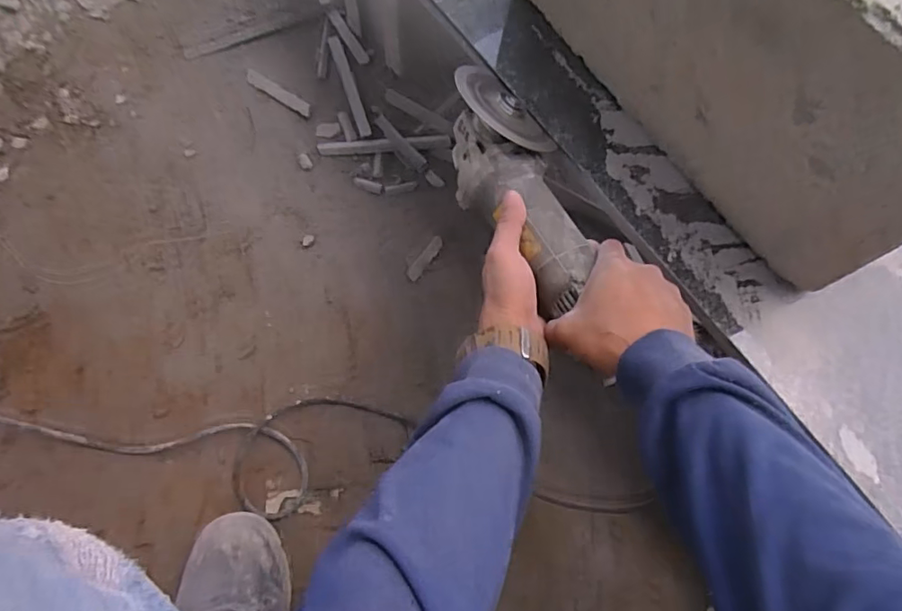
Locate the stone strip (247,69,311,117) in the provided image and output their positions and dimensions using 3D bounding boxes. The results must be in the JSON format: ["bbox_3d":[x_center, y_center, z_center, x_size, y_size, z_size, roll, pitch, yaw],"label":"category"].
[{"bbox_3d":[-0.251,-0.308,0.792,0.116,0.004,0.021,32,72,9],"label":"stone strip"}]

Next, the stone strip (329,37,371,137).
[{"bbox_3d":[-0.149,-0.324,0.800,0.018,0.005,0.181,-17,71,-8],"label":"stone strip"}]

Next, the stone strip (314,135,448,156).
[{"bbox_3d":[-0.092,-0.225,0.767,0.182,0.007,0.020,-4,70,-4],"label":"stone strip"}]

